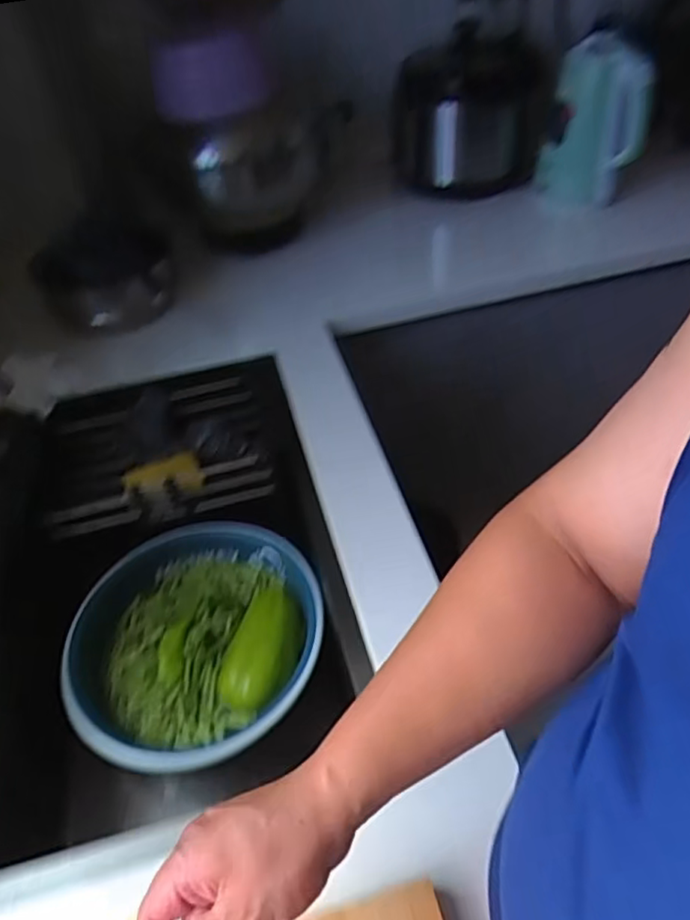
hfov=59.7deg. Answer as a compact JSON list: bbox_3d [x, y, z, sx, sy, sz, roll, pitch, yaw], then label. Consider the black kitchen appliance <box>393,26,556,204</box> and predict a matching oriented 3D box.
[{"bbox_3d":[0.278,-0.765,1.330,0.331,0.300,0.280,8,48,13],"label":"black kitchen appliance"}]

